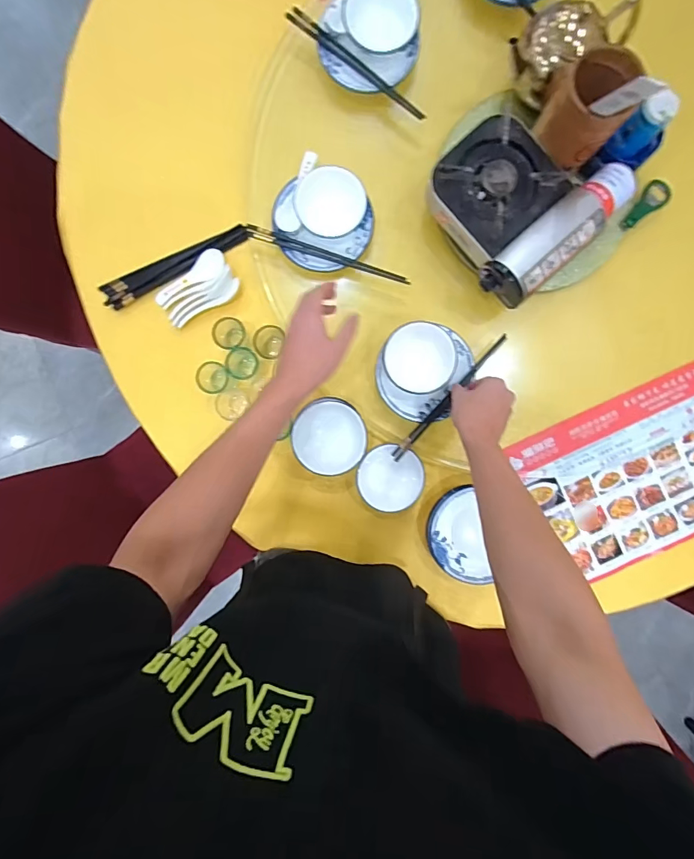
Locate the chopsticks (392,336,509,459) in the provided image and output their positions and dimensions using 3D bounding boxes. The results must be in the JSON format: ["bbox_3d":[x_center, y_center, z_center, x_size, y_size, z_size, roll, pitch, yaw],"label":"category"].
[{"bbox_3d":[0.169,-0.052,0.690,0.016,0.015,0.268,42,89,-2],"label":"chopsticks"}]

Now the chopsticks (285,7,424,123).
[{"bbox_3d":[0.016,-0.590,0.685,0.269,0.011,0.019,38,91,-2],"label":"chopsticks"}]

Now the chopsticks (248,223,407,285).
[{"bbox_3d":[-0.031,-0.284,0.689,0.274,0.014,0.019,18,91,-2],"label":"chopsticks"}]

